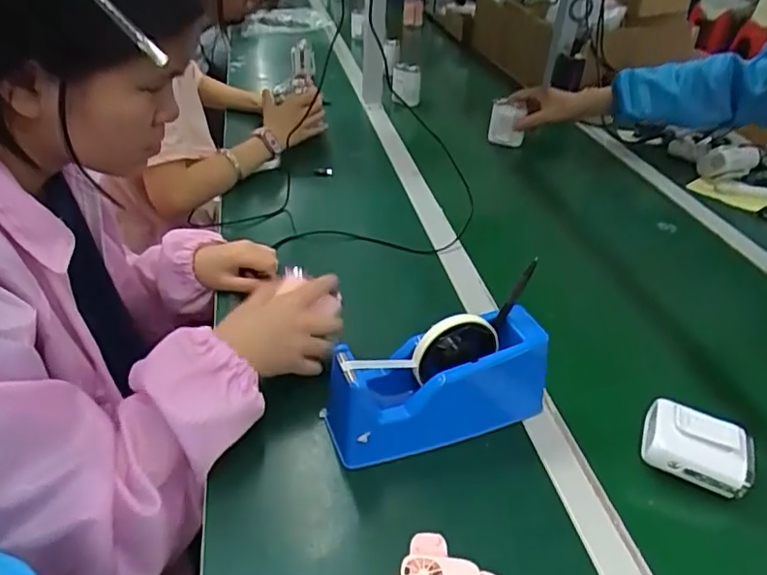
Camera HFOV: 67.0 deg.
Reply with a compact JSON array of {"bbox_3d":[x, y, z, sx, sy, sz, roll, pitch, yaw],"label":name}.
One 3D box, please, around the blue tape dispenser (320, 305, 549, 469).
[{"bbox_3d":[0.048,0.088,0.535,0.209,0.109,0.071,-10,37,-18],"label":"blue tape dispenser"}]

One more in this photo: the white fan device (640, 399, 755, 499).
[{"bbox_3d":[0.278,0.140,0.513,0.086,0.036,0.057,19,38,20],"label":"white fan device"}]

